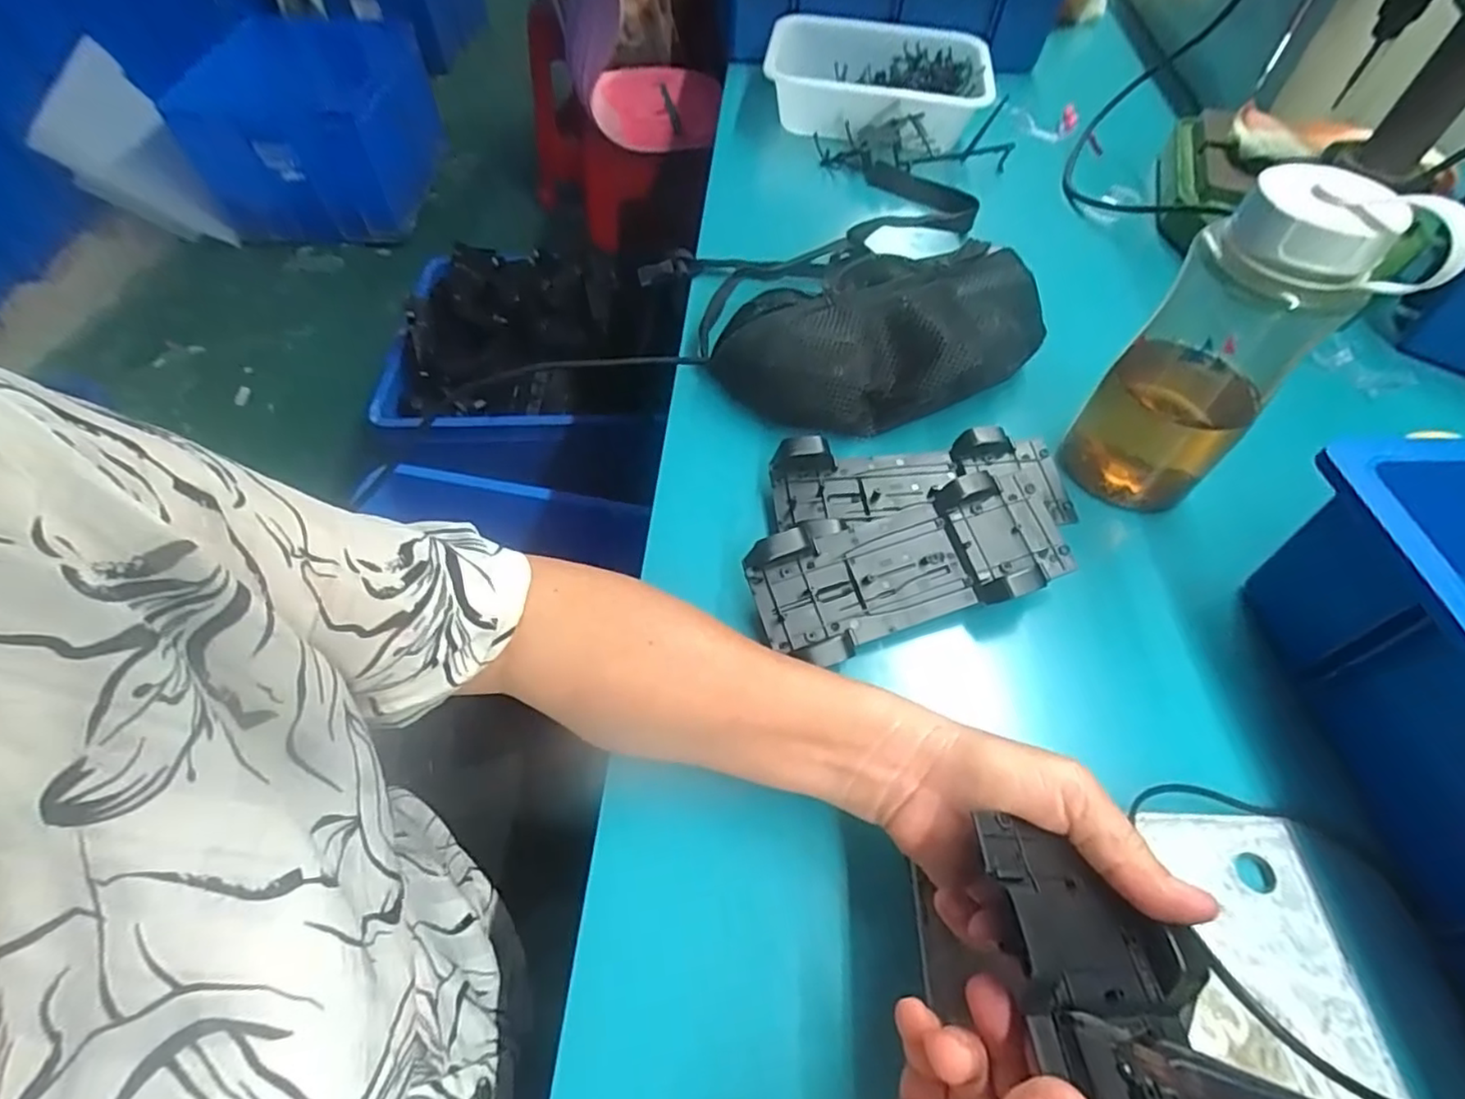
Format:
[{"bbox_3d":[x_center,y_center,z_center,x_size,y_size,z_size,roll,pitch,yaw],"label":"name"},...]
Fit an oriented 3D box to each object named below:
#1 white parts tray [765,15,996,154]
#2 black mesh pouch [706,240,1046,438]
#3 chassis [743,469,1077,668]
[{"bbox_3d":[0.162,-0.520,0.722,0.245,0.081,0.142,0,55,0],"label":"white parts tray"},{"bbox_3d":[0.131,-0.159,0.498,0.275,0.062,0.129,-20,58,-14],"label":"black mesh pouch"},{"bbox_3d":[0.117,0.005,0.390,0.210,0.034,0.079,-17,57,-12],"label":"chassis"}]

